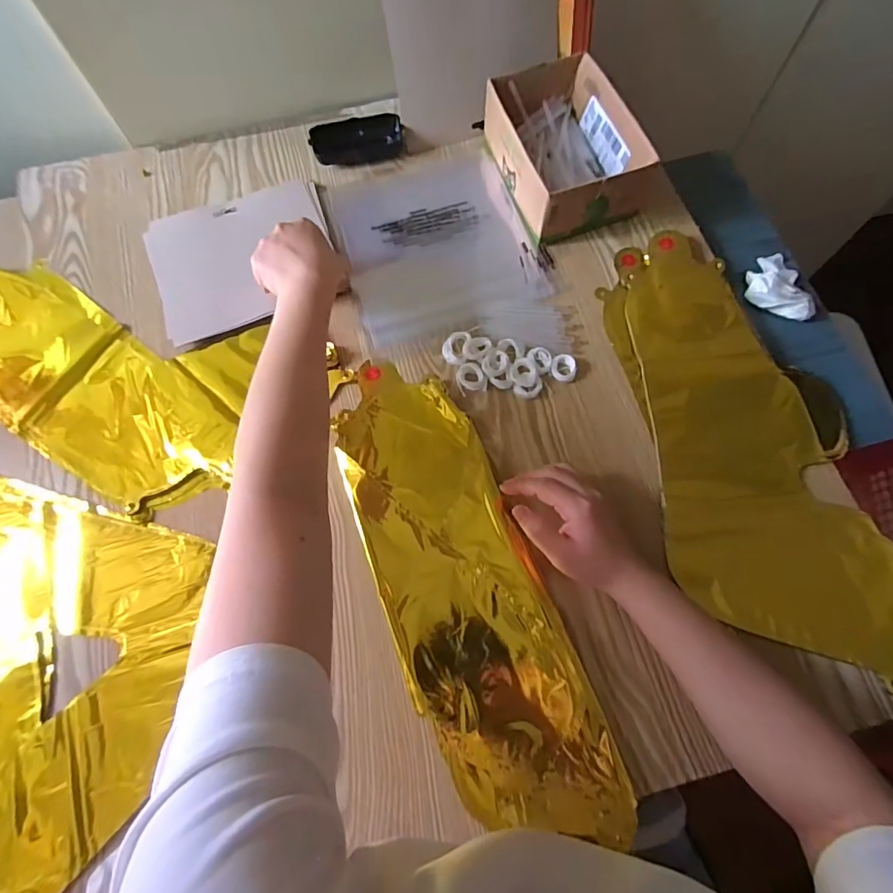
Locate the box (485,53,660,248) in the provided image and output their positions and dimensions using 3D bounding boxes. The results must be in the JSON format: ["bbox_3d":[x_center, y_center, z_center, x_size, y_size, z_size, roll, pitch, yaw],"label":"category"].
[{"bbox_3d":[0.127,-0.336,0.548,0.136,0.069,0.190,-22,72,-6],"label":"box"}]

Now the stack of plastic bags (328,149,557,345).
[{"bbox_3d":[-0.011,-0.233,0.553,0.204,0.009,0.233,-17,71,-4],"label":"stack of plastic bags"}]

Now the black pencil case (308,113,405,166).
[{"bbox_3d":[-0.110,-0.381,0.605,0.110,0.026,0.052,-16,71,-4],"label":"black pencil case"}]

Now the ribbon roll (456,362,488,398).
[{"bbox_3d":[0.025,-0.068,0.488,0.028,0.007,0.032,-12,71,-2],"label":"ribbon roll"}]

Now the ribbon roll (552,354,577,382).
[{"bbox_3d":[0.117,-0.079,0.488,0.025,0.007,0.026,-1,71,2],"label":"ribbon roll"}]

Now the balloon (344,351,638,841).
[{"bbox_3d":[0.007,0.113,0.432,0.135,0.011,0.422,-23,71,-6],"label":"balloon"}]

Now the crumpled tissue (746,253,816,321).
[{"bbox_3d":[0.353,-0.175,0.525,0.058,0.029,0.086,-6,71,0],"label":"crumpled tissue"}]

